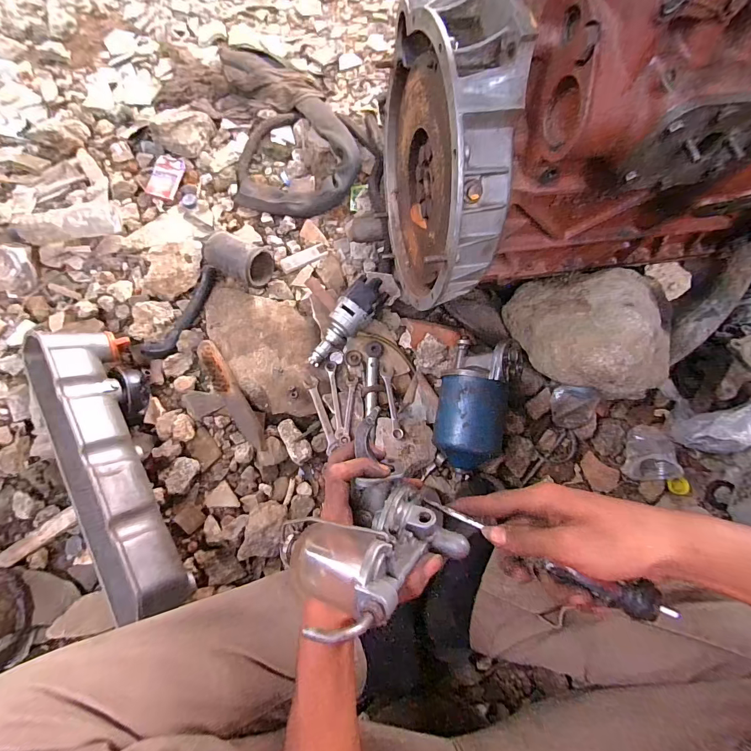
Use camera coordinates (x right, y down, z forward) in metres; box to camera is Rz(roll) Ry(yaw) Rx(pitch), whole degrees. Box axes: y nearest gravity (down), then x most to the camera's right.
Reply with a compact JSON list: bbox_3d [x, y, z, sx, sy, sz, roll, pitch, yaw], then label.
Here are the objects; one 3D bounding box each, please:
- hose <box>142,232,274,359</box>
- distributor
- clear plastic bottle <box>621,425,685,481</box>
[{"bbox_3d":[-0.347,-0.165,0.718,0.314,0.070,0.131,-43,76,-12],"label":"hose"},{"bbox_3d":[-0.051,-0.097,0.715,0.075,0.080,0.199,39,92,12],"label":"distributor"},{"bbox_3d":[0.476,0.131,0.637,0.071,0.061,0.094,10,72,4],"label":"clear plastic bottle"}]

